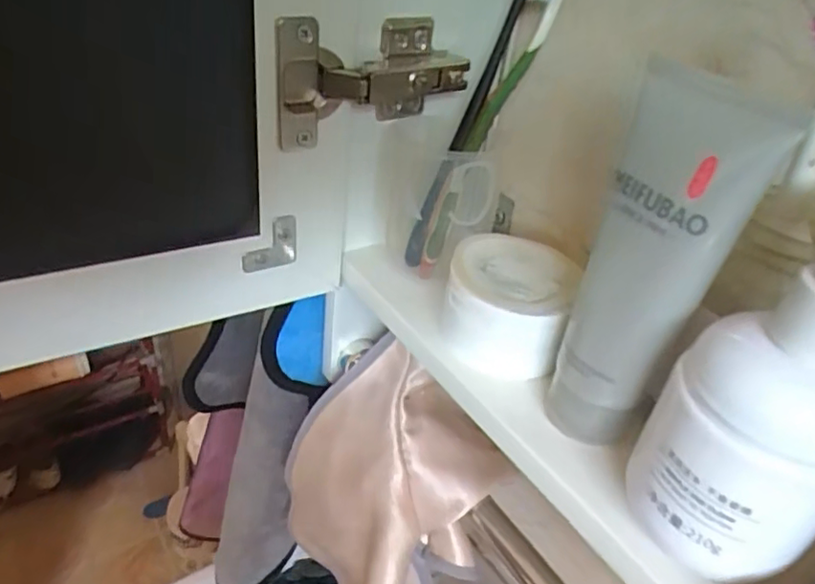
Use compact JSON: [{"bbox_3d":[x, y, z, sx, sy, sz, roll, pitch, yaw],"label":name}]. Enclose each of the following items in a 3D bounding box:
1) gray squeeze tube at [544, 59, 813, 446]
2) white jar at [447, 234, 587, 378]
[{"bbox_3d":[0.089,-0.003,0.228,0.044,0.144,0.028,21,36,18],"label":"gray squeeze tube"},{"bbox_3d":[0.049,0.006,0.303,0.064,0.041,0.068,17,35,14],"label":"white jar"}]

